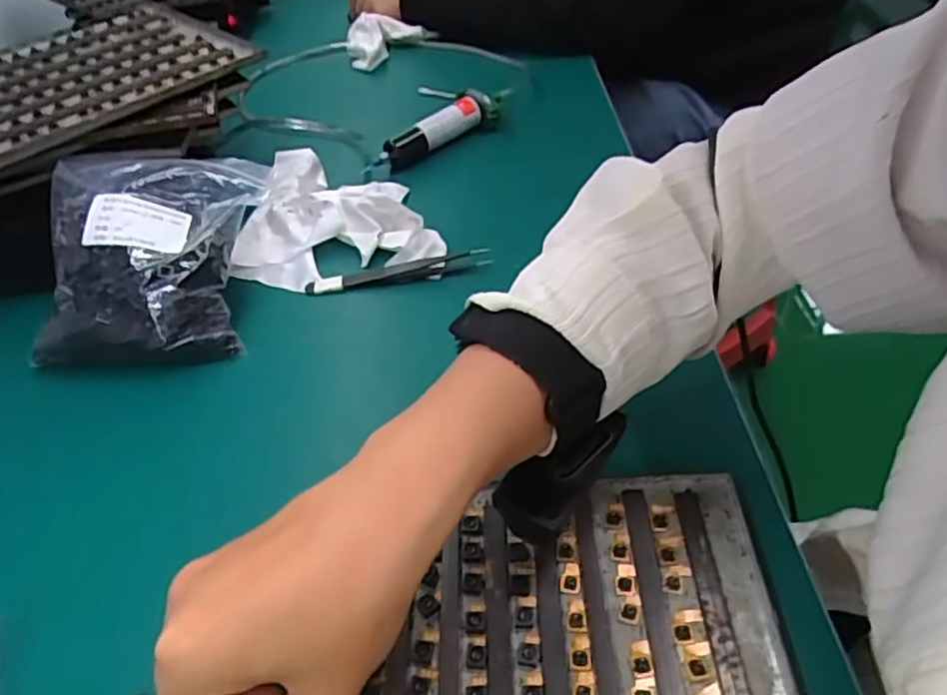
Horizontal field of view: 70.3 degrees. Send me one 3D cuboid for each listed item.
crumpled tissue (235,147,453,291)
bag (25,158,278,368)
[{"bbox_3d":[-0.106,-0.120,0.521,0.152,0.028,0.174,-5,46,0],"label":"crumpled tissue"},{"bbox_3d":[-0.215,-0.064,0.447,0.124,0.073,0.147,-5,46,1],"label":"bag"}]

